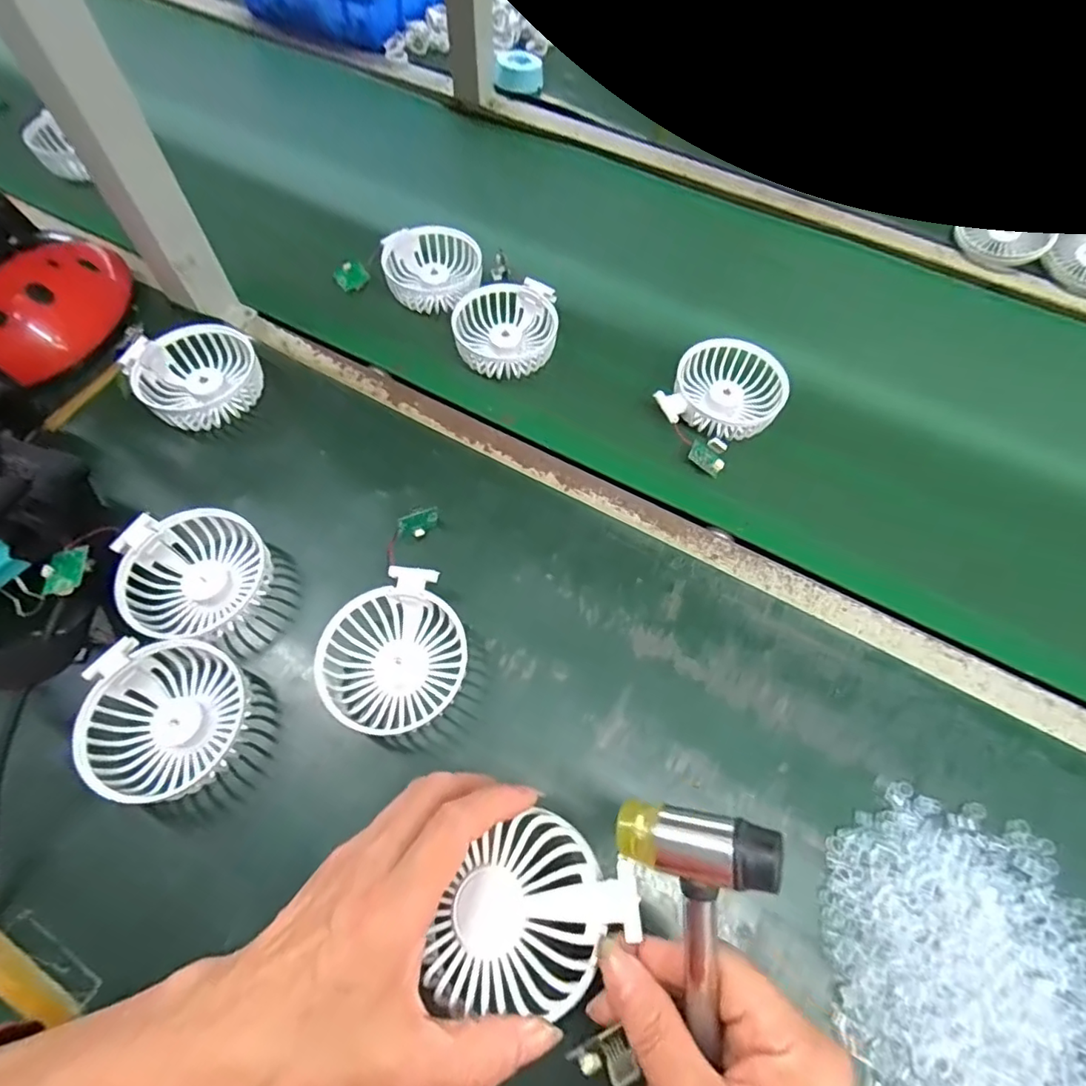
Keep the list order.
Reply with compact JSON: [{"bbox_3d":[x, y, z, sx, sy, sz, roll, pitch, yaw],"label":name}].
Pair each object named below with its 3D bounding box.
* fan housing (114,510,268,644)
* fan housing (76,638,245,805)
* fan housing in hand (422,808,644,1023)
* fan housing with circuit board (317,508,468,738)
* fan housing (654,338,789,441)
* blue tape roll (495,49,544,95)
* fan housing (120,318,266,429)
[{"bbox_3d":[-0.228,0.021,0.378,0.081,0.037,0.084,0,64,-1],"label":"fan housing"},{"bbox_3d":[-0.222,0.101,0.339,0.084,0.031,0.096,-20,66,-11],"label":"fan housing"},{"bbox_3d":[-0.004,0.165,0.245,0.073,0.015,0.081,27,67,11],"label":"fan housing in hand"},{"bbox_3d":[-0.084,0.050,0.369,0.080,0.033,0.143,21,66,9],"label":"fan housing with circuit board"},{"bbox_3d":[0.149,-0.130,0.474,0.100,0.026,0.085,8,64,3],"label":"fan housing"},{"bbox_3d":[-0.027,-0.572,0.685,0.054,0.030,0.065,3,63,-1],"label":"blue tape roll"},{"bbox_3d":[-0.272,-0.134,0.451,0.089,0.035,0.091,41,70,17],"label":"fan housing"}]

